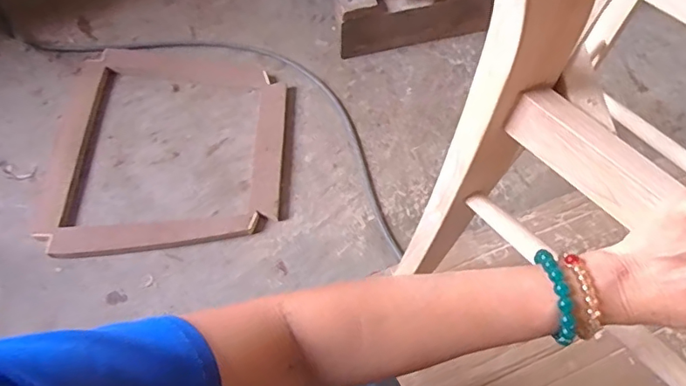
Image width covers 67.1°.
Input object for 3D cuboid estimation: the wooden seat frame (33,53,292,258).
[{"bbox_3d":[-0.320,-0.089,0.980,0.437,0.043,0.434,-1,63,0],"label":"wooden seat frame"}]

